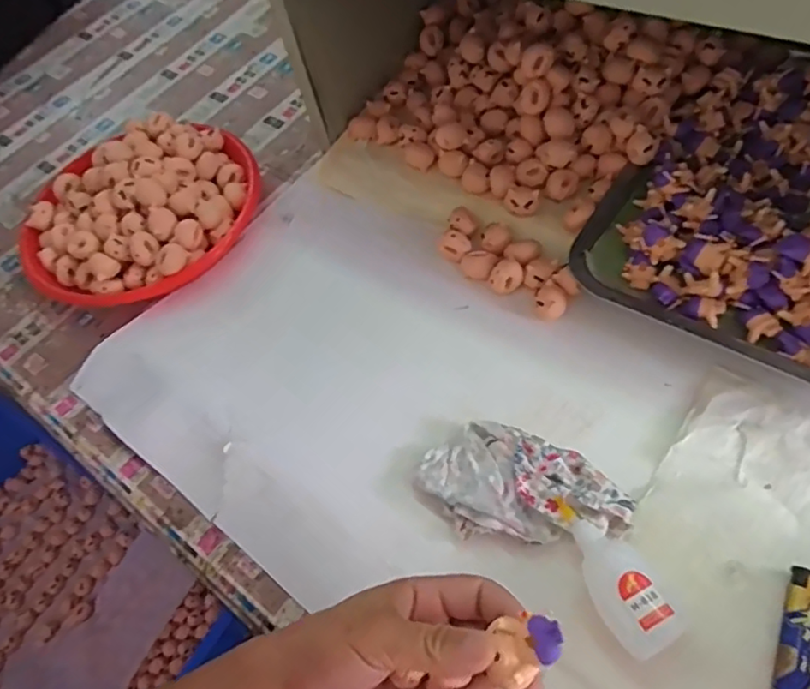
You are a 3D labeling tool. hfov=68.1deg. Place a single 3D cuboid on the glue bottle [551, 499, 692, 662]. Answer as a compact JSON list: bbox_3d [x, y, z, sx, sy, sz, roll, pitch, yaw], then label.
[{"bbox_3d":[0.127,0.136,0.365,0.044,0.026,0.097,-33,59,-9],"label":"glue bottle"}]

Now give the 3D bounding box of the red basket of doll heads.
[{"bbox_3d":[-0.264,-0.134,0.602,0.239,0.072,0.209,-40,61,-13],"label":"red basket of doll heads"}]

